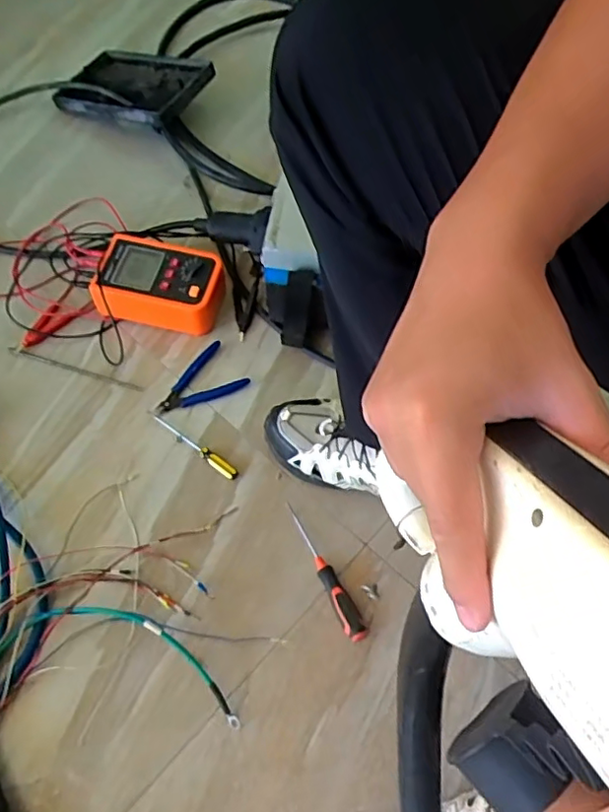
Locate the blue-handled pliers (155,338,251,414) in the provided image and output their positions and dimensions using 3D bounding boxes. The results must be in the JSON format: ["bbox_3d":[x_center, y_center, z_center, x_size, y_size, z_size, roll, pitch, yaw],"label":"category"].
[{"bbox_3d":[-0.140,-0.025,0.785,0.118,0.008,0.077,-36,67,-15],"label":"blue-handled pliers"}]

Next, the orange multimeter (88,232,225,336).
[{"bbox_3d":[-0.194,-0.166,0.825,0.162,0.071,0.114,14,64,9],"label":"orange multimeter"}]

